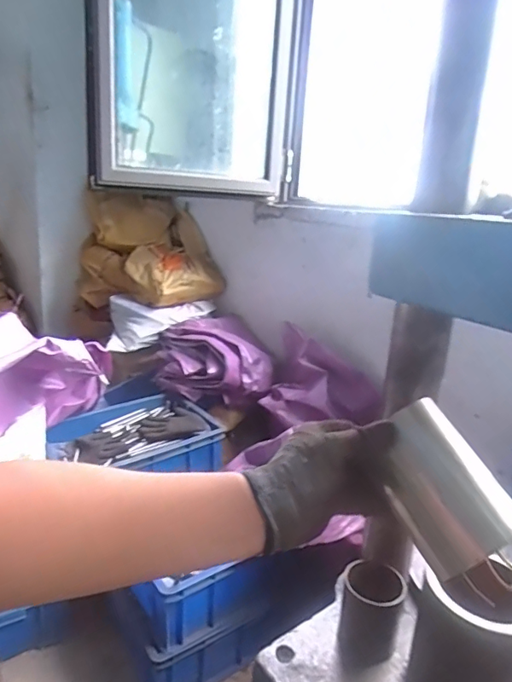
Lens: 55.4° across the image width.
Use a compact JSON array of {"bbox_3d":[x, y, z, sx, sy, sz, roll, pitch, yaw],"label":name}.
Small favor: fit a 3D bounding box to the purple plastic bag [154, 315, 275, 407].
[{"bbox_3d":[-0.130,0.049,1.513,0.336,0.164,0.407,0,17,-14],"label":"purple plastic bag"}]

